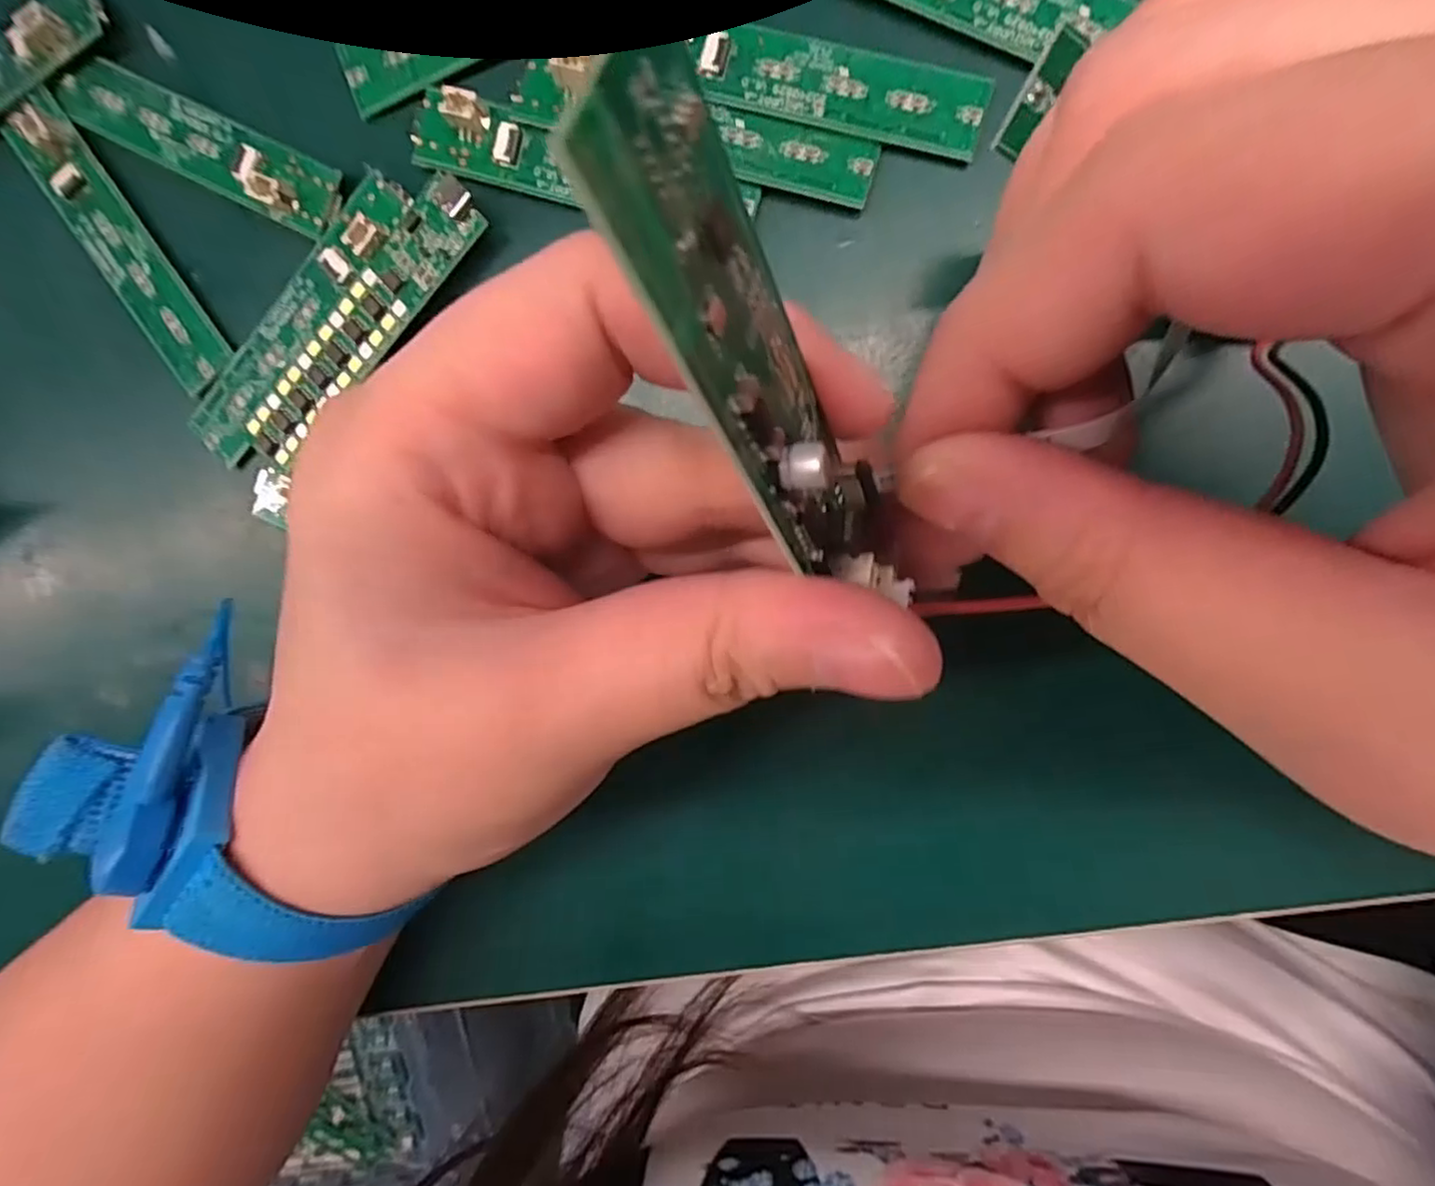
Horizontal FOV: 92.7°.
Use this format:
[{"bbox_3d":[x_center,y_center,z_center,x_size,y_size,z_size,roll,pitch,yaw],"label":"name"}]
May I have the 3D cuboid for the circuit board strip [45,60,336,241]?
[{"bbox_3d":[-0.131,-0.113,0.171,0.082,0.004,0.017,27,98,5],"label":"circuit board strip"}]

